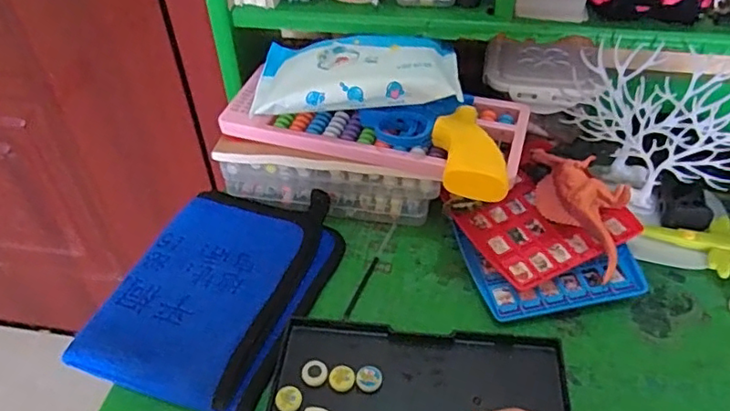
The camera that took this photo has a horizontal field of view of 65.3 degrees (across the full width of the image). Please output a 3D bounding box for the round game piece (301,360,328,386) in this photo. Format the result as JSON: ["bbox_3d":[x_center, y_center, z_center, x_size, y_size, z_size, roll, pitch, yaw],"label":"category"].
[{"bbox_3d":[-0.036,0.117,0.400,0.018,0.004,0.018,-1,43,1],"label":"round game piece"}]

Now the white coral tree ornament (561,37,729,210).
[{"bbox_3d":[0.245,-0.067,0.489,0.143,0.119,0.058,18,46,18],"label":"white coral tree ornament"}]

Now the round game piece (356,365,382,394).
[{"bbox_3d":[0.003,0.121,0.397,0.018,0.006,0.016,-19,45,-17],"label":"round game piece"}]

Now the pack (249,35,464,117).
[{"bbox_3d":[-0.007,-0.115,0.476,0.165,0.026,0.102,-2,43,0],"label":"pack"}]

